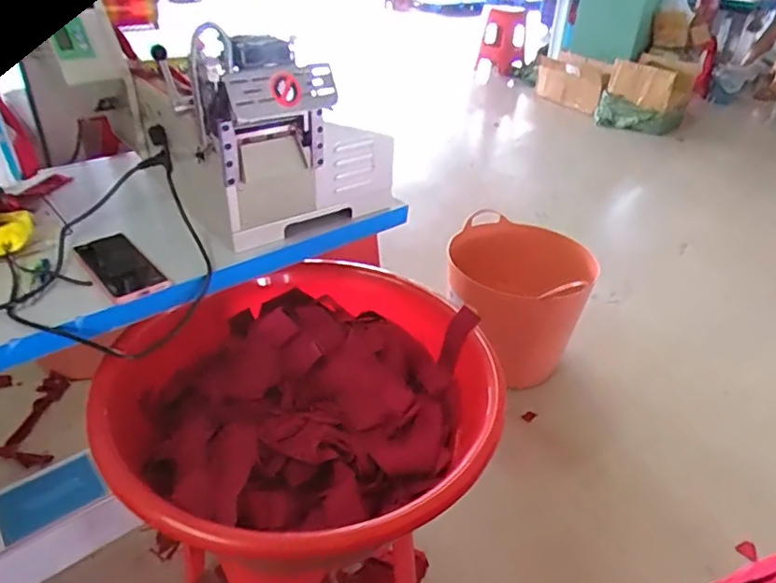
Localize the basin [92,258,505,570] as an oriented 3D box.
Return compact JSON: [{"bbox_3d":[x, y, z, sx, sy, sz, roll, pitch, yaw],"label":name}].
[{"bbox_3d":[-0.108,0.133,0.801,0.492,0.158,0.534,2,34,-2],"label":"basin"}]

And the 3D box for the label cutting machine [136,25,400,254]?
[{"bbox_3d":[-0.170,-0.257,0.886,0.308,0.289,0.264,-21,41,-32],"label":"label cutting machine"}]

